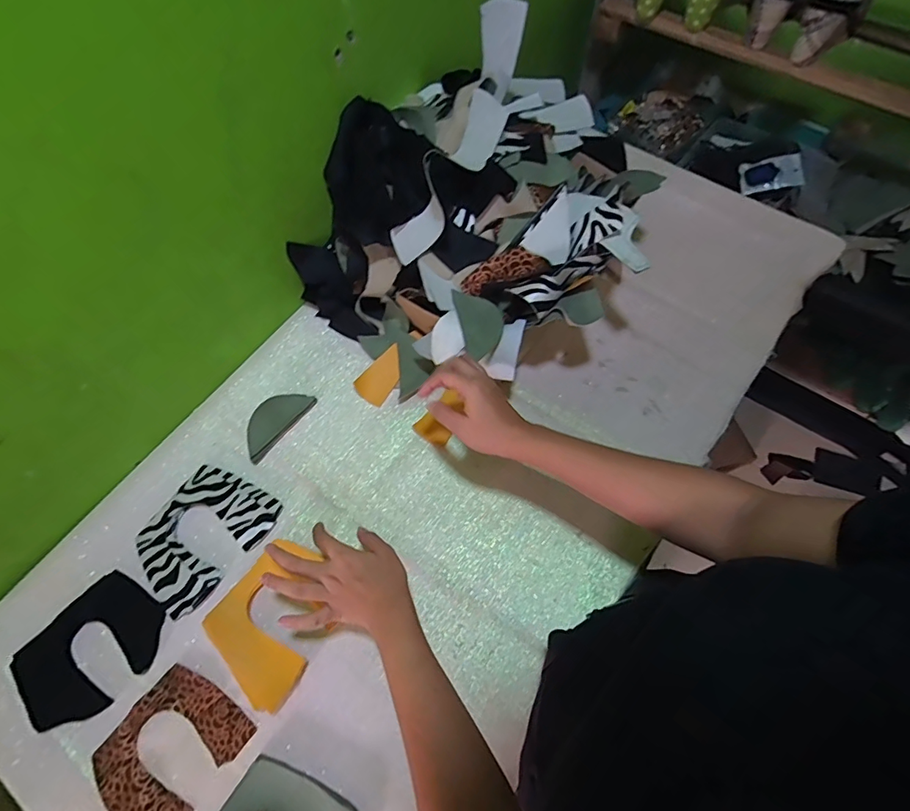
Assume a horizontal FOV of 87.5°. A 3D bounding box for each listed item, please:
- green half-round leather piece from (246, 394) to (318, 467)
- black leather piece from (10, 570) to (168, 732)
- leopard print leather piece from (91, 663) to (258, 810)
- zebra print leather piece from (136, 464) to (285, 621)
[{"bbox_3d":[-0.248,0.019,0.649,0.056,0.009,0.111,35,72,14],"label":"green half-round leather piece"},{"bbox_3d":[-0.414,0.278,0.543,0.118,0.009,0.151,38,69,13],"label":"black leather piece"},{"bbox_3d":[-0.303,0.365,0.504,0.120,0.007,0.137,34,67,14],"label":"leopard print leather piece"},{"bbox_3d":[-0.313,0.155,0.588,0.125,0.008,0.163,37,72,15],"label":"zebra print leather piece"}]

